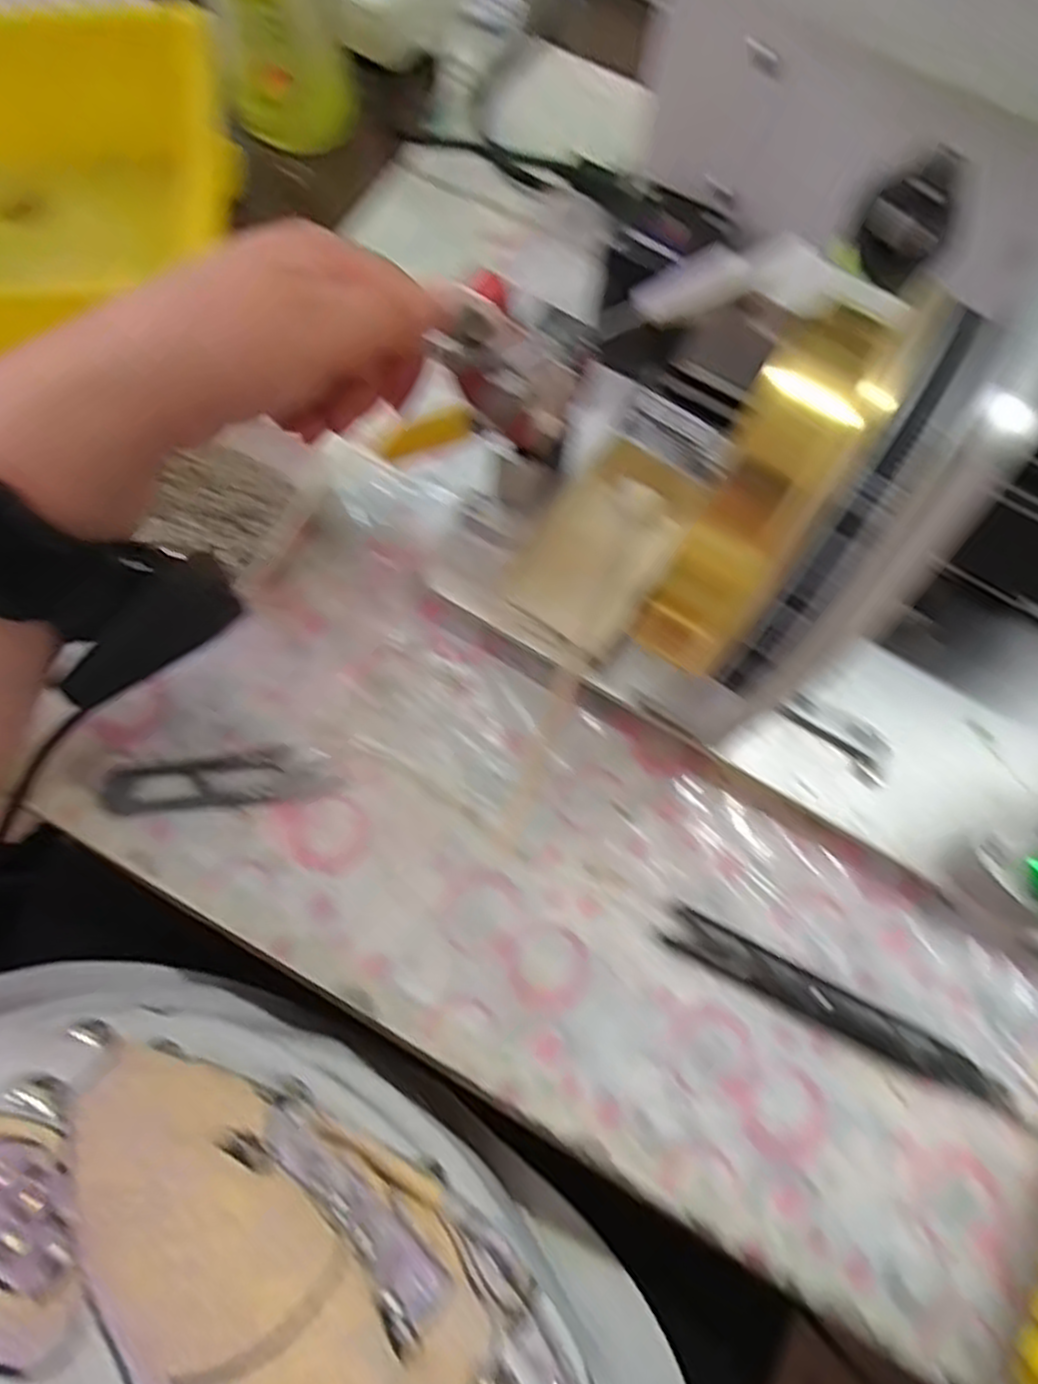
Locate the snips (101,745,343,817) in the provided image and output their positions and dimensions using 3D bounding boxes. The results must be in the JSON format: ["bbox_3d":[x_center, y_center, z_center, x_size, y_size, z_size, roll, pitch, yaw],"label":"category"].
[{"bbox_3d":[-0.127,0.038,0.344,0.095,0.006,0.023,-8,74,-3],"label":"snips"}]

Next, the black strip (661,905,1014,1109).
[{"bbox_3d":[0.127,0.127,0.325,0.140,0.006,0.017,26,75,7],"label":"black strip"}]

